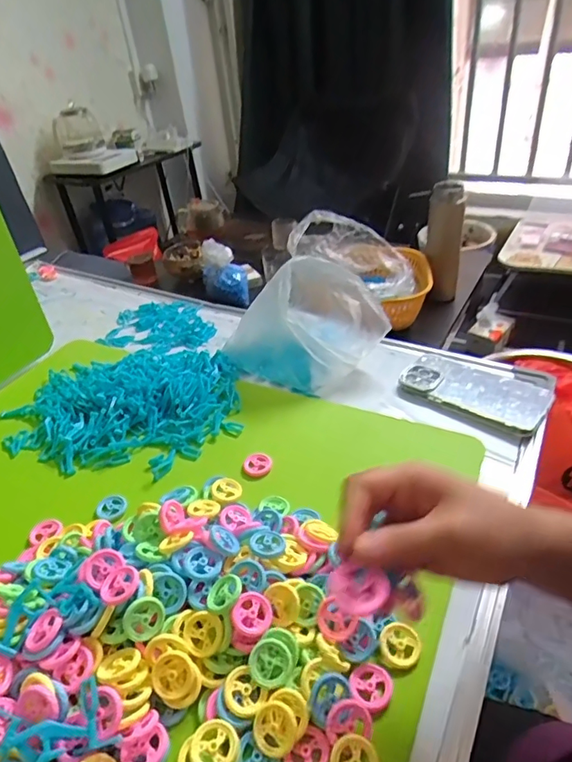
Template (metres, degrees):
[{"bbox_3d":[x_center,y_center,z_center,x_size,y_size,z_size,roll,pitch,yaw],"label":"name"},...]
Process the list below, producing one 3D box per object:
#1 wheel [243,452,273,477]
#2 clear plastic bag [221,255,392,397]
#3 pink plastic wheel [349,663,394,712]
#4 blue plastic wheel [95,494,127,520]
[{"bbox_3d":[-0.030,0.088,0.526,0.030,0.011,0.024,-4,35,5],"label":"wheel"},{"bbox_3d":[0.021,-0.084,0.641,0.180,0.131,0.134,16,41,29],"label":"clear plastic bag"},{"bbox_3d":[0.059,0.213,0.347,0.030,0.006,0.029,-5,35,3],"label":"pink plastic wheel"},{"bbox_3d":[-0.172,0.126,0.496,0.028,0.007,0.029,-5,35,3],"label":"blue plastic wheel"}]

